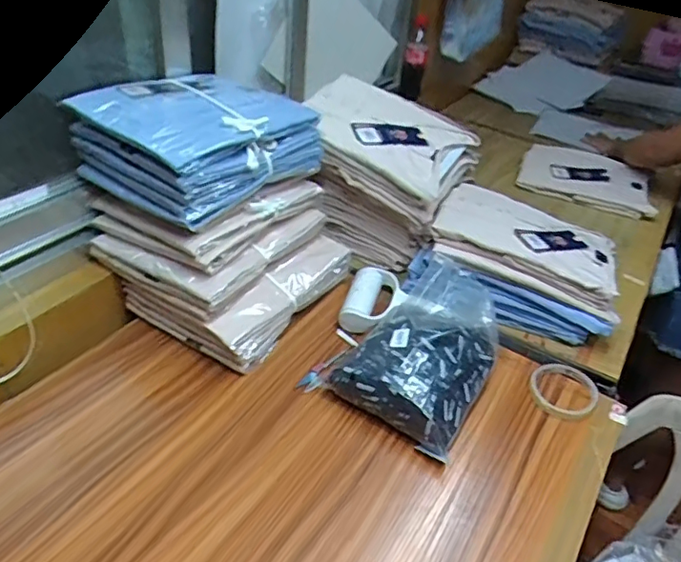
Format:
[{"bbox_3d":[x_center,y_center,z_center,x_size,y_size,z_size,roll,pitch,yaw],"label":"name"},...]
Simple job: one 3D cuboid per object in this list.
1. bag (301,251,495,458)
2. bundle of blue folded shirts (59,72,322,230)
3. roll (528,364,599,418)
[{"bbox_3d":[0.103,0.082,0.736,0.192,0.082,0.258,23,40,21],"label":"bag"},{"bbox_3d":[-0.184,-0.194,0.747,0.223,0.098,0.259,24,41,23],"label":"bundle of blue folded shirts"},{"bbox_3d":[0.292,0.142,0.729,0.093,0.013,0.082,-26,48,-35],"label":"roll"}]

